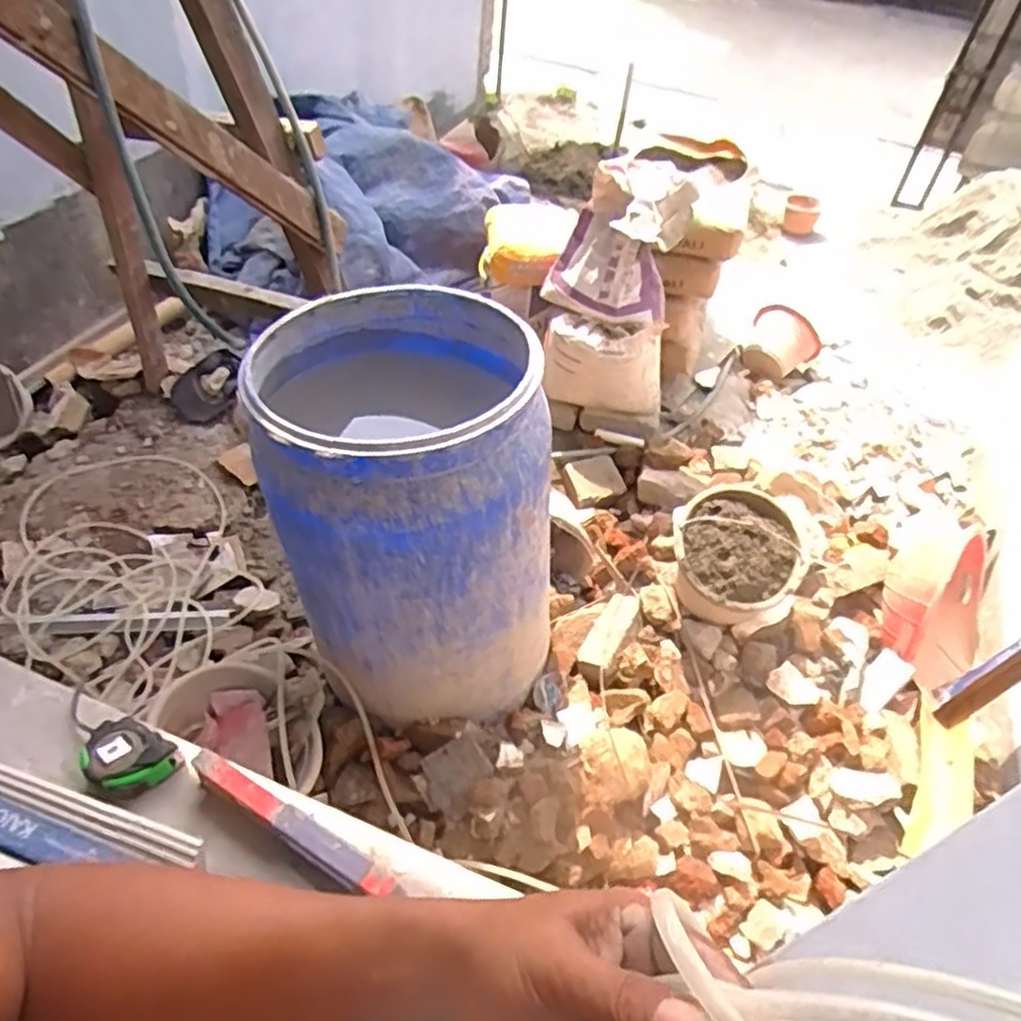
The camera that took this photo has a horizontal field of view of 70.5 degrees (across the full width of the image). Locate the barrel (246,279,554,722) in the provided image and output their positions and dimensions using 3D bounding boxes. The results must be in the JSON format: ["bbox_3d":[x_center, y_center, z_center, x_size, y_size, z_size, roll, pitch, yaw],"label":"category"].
[{"bbox_3d":[-0.174,-0.007,1.285,0.476,0.598,0.522,-11,49,-16],"label":"barrel"}]

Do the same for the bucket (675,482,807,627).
[{"bbox_3d":[0.474,0.119,1.558,0.260,0.218,0.299,19,48,11],"label":"bucket"}]

